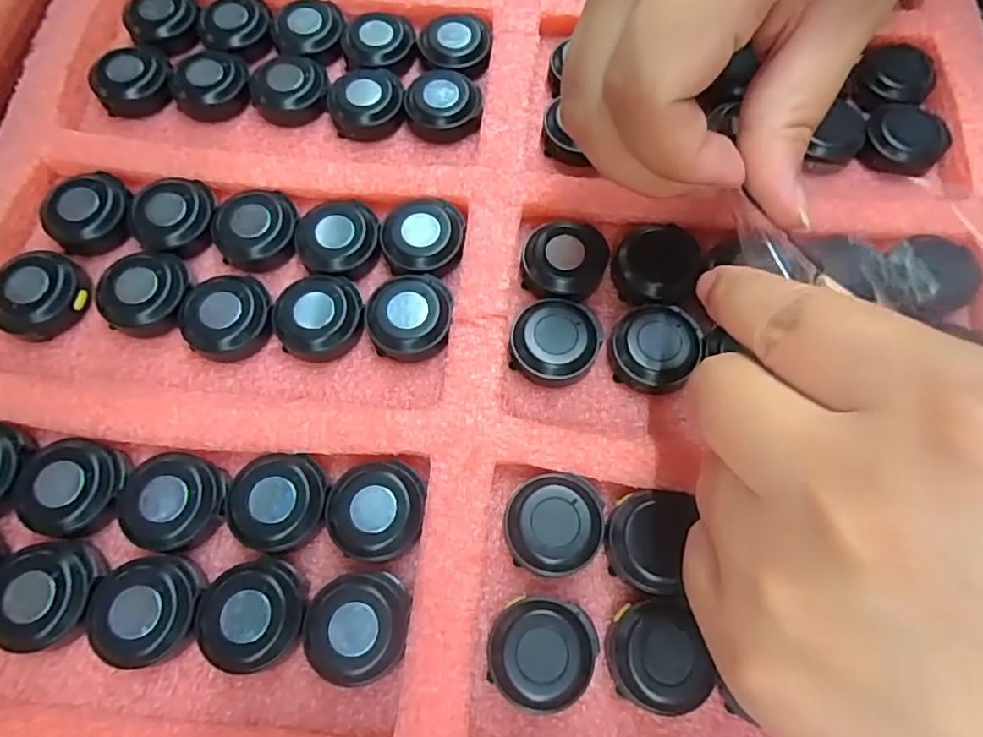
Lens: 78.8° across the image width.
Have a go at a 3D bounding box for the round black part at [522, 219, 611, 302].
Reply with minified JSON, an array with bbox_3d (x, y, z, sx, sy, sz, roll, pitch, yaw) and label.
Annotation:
[{"bbox_3d":[0.026,-0.039,0.216,0.029,0.012,0.028,0,70,0],"label":"round black part"}]

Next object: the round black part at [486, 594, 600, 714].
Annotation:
[{"bbox_3d":[0.014,0.080,0.170,0.029,0.012,0.028,4,70,1],"label":"round black part"}]

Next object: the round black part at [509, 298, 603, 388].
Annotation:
[{"bbox_3d":[0.022,-0.008,0.205,0.029,0.011,0.031,0,70,0],"label":"round black part"}]

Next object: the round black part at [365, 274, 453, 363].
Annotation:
[{"bbox_3d":[-0.028,-0.017,0.208,0.029,0.012,0.031,0,70,0],"label":"round black part"}]

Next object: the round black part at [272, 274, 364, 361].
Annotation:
[{"bbox_3d":[-0.060,-0.018,0.208,0.030,0.012,0.027,-21,71,-8],"label":"round black part"}]

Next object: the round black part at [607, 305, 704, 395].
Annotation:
[{"bbox_3d":[0.056,-0.006,0.204,0.029,0.012,0.029,0,70,0],"label":"round black part"}]

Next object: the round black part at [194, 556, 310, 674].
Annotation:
[{"bbox_3d":[-0.069,0.070,0.172,0.028,0.010,0.030,0,70,0],"label":"round black part"}]

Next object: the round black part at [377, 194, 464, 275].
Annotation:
[{"bbox_3d":[-0.025,-0.047,0.219,0.029,0.011,0.030,0,70,0],"label":"round black part"}]

